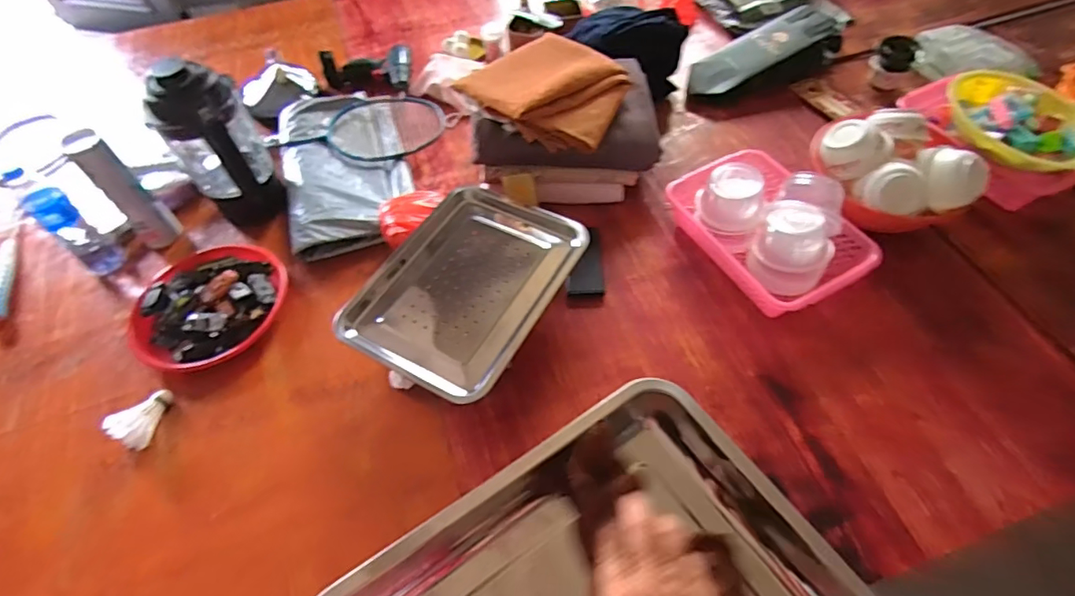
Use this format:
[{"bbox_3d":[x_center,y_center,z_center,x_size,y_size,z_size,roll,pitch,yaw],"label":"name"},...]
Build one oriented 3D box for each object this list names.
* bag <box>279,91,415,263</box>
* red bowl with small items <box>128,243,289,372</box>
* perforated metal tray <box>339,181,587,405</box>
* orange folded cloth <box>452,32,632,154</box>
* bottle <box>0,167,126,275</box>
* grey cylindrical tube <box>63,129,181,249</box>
[{"bbox_3d":[-0.396,-0.278,1.108,0.237,0.043,0.453,-17,55,-7],"label":"bag"},{"bbox_3d":[-0.555,0.012,0.910,0.237,0.053,0.235,-2,55,3],"label":"red bowl with small items"},{"bbox_3d":[-0.108,-0.024,0.828,0.267,0.027,0.349,23,60,19],"label":"perforated metal tray"},{"bbox_3d":[0.024,-0.373,0.958,0.262,0.068,0.244,32,62,23],"label":"orange folded cloth"},{"bbox_3d":[-0.818,-0.128,0.943,0.056,0.211,0.065,28,61,22],"label":"bottle"},{"bbox_3d":[-0.721,-0.184,0.944,0.052,0.217,0.066,33,63,24],"label":"grey cylindrical tube"}]

